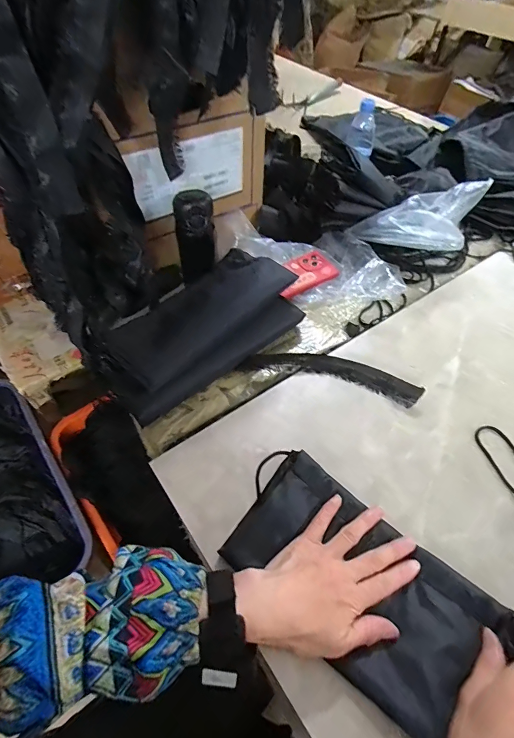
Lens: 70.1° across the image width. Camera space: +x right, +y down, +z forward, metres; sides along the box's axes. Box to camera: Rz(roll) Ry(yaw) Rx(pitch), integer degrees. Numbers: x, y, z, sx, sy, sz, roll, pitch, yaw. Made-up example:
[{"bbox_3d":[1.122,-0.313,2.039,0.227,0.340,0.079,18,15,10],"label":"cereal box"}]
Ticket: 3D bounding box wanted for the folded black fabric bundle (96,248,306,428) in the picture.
[{"bbox_3d":[-0.085,-0.065,0.546,0.297,0.072,0.148,-33,60,-24],"label":"folded black fabric bundle"}]

